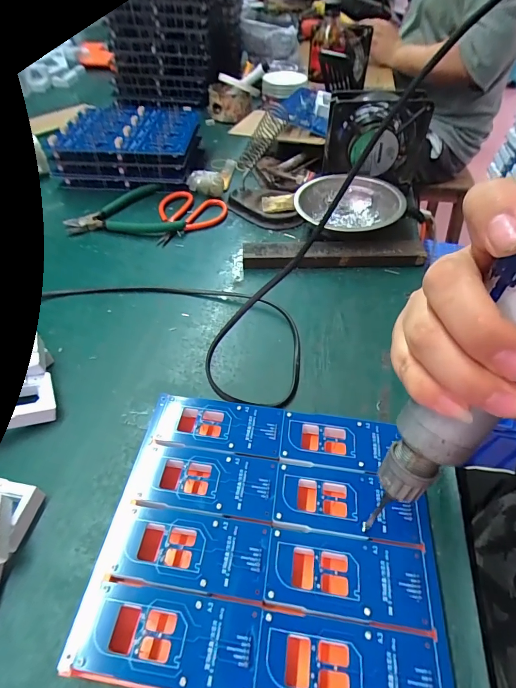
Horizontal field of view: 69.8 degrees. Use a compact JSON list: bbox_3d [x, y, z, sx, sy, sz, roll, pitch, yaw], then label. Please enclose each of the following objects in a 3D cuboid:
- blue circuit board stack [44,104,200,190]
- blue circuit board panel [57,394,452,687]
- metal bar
[{"bbox_3d":[-0.184,-0.297,0.557,0.172,0.060,0.163,0,49,-1],"label":"blue circuit board stack"},{"bbox_3d":[0.007,0.115,0.230,0.186,0.022,0.157,7,49,5],"label":"blue circuit board panel"},{"bbox_3d":[0.085,-0.101,0.419,0.200,0.019,0.032,-2,49,-3],"label":"metal bar"}]

